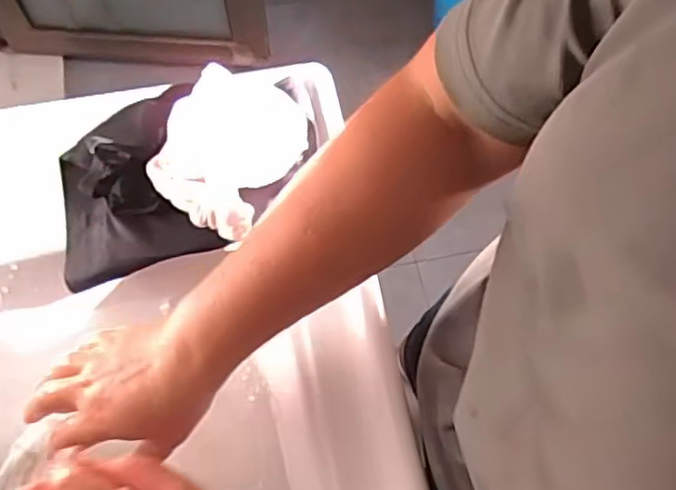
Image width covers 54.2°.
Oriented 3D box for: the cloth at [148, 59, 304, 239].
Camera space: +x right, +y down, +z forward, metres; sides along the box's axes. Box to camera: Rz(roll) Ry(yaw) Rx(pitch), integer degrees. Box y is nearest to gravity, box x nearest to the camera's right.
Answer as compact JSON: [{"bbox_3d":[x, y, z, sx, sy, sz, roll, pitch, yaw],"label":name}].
[{"bbox_3d":[-0.079,-0.070,0.476,0.087,0.037,0.117,26,68,10],"label":"cloth"}]

